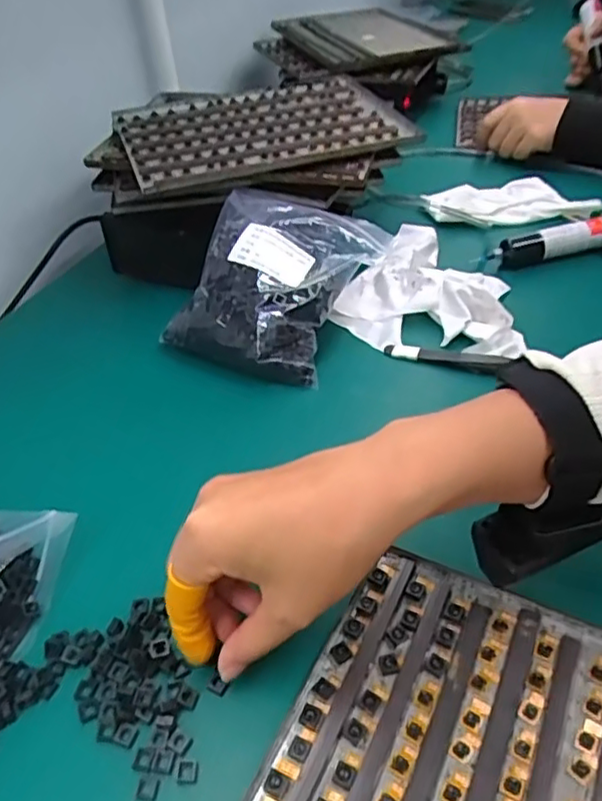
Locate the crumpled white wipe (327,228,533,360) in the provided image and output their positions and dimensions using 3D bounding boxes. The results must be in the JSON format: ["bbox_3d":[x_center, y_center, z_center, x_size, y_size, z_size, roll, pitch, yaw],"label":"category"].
[{"bbox_3d":[0.120,-0.102,0.531,0.150,0.035,0.167,16,46,22],"label":"crumpled white wipe"}]

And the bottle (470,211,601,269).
[{"bbox_3d":[0.229,-0.140,0.563,0.142,0.031,0.027,-12,43,-7],"label":"bottle"}]

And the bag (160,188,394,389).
[{"bbox_3d":[-0.020,-0.096,0.502,0.126,0.079,0.146,18,47,24],"label":"bag"}]

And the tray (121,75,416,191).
[{"bbox_3d":[-0.040,-0.255,0.590,0.242,0.007,0.178,-16,46,-13],"label":"tray"}]

